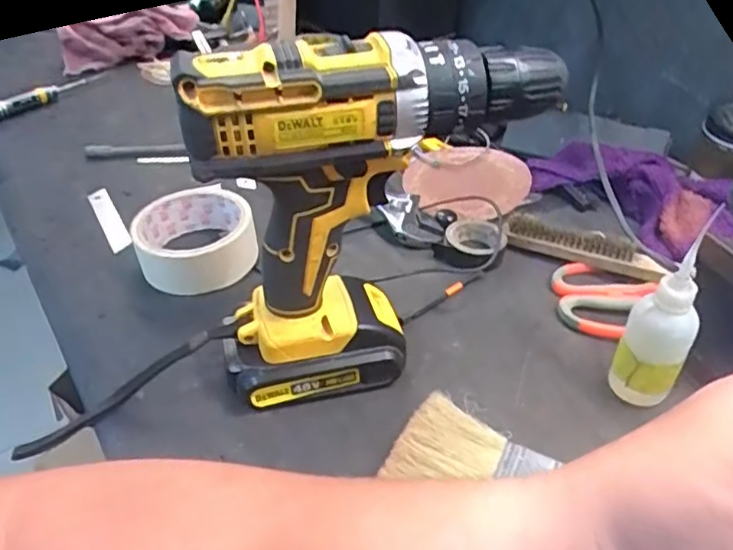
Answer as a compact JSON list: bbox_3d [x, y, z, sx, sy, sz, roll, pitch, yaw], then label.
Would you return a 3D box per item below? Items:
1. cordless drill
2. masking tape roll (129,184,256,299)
[{"bbox_3d":[0.003,-0.033,0.343,0.178,0.197,0.065,-17,41,-20],"label":"cordless drill"},{"bbox_3d":[-0.133,-0.029,0.469,0.085,0.038,0.090,-1,38,1],"label":"masking tape roll"}]

